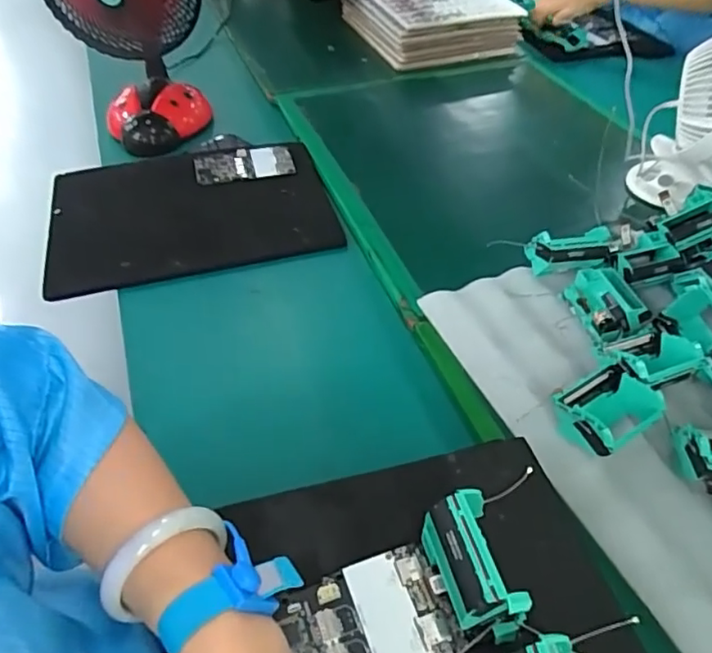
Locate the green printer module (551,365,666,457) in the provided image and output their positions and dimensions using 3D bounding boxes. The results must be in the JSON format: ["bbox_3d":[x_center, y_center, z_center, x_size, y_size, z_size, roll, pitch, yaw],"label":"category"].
[{"bbox_3d":[0.203,0.069,0.483,0.072,0.040,0.065,-24,50,-21],"label":"green printer module"}]

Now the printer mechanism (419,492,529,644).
[{"bbox_3d":[0.064,0.135,0.329,0.034,0.055,0.068,-11,46,-10],"label":"printer mechanism"}]

